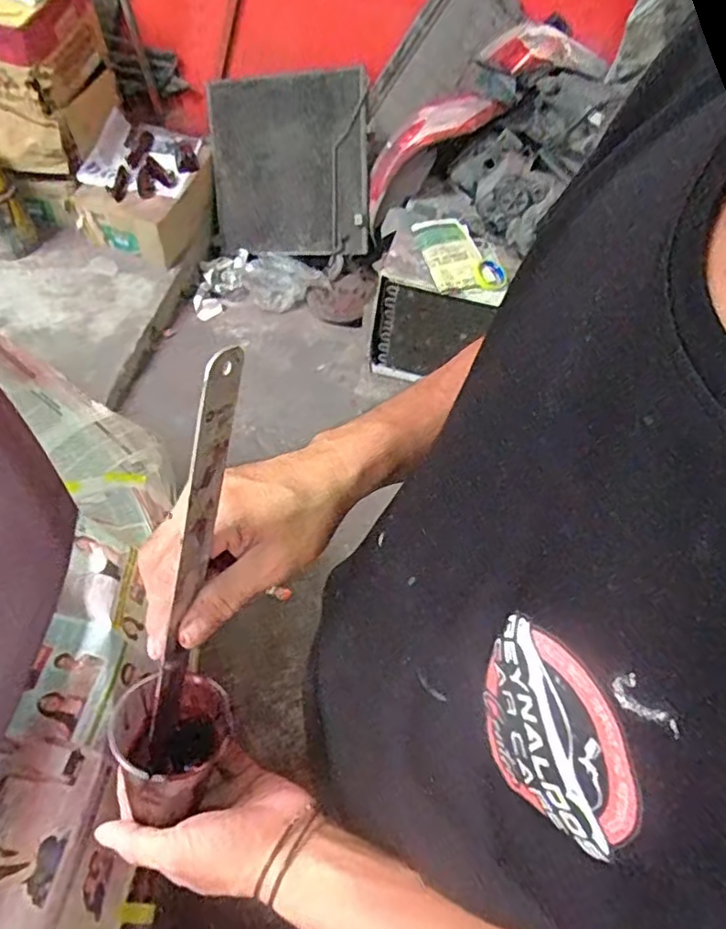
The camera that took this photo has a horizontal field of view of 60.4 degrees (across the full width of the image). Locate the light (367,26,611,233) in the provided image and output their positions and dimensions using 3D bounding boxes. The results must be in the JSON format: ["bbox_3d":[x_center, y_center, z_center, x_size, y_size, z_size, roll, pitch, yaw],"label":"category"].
[{"bbox_3d":[0.224,-0.817,1.496,0.633,0.183,0.076,-20,40,37],"label":"light"}]

